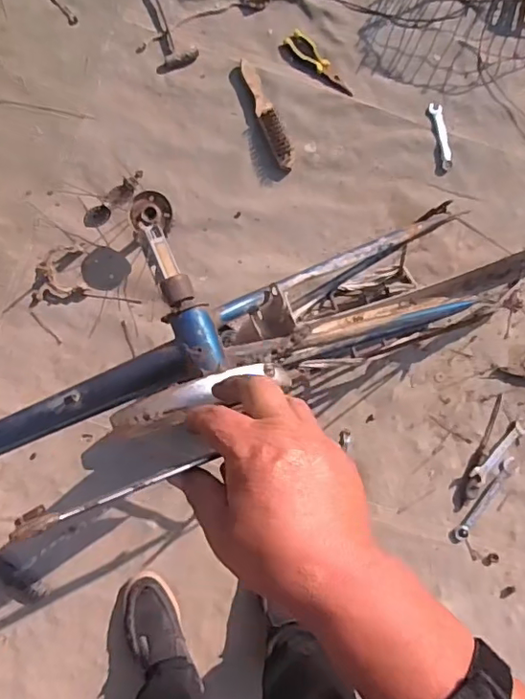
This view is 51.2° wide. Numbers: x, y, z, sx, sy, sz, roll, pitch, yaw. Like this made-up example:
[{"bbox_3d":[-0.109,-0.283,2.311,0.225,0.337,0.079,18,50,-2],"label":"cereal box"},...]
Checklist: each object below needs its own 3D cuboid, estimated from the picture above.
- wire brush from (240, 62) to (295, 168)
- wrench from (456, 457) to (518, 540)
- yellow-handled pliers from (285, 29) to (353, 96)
[{"bbox_3d":[0.007,-0.502,1.164,0.038,0.025,0.248,-25,88,-6],"label":"wire brush"},{"bbox_3d":[0.455,0.301,1.110,0.037,0.014,0.194,40,83,-1],"label":"wrench"},{"bbox_3d":[0.129,-0.626,1.196,0.182,0.010,0.049,42,83,0],"label":"yellow-handled pliers"}]

